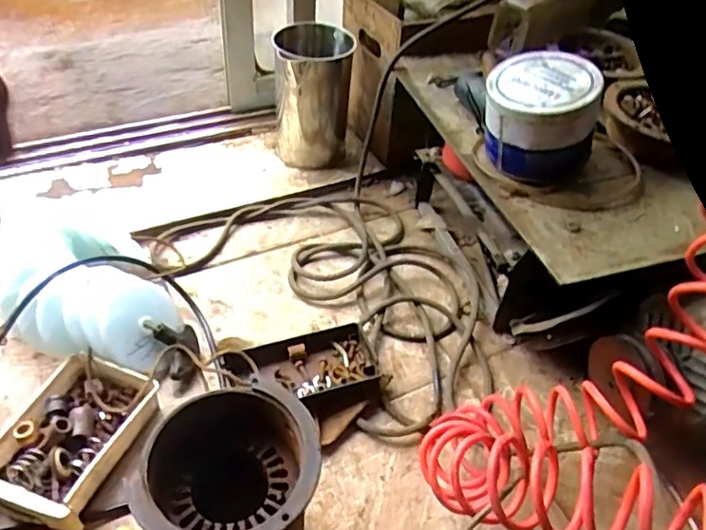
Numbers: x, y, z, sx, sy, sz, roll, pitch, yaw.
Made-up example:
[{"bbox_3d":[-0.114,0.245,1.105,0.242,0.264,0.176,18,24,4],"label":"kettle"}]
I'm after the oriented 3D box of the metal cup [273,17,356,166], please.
[{"bbox_3d":[-0.067,-0.276,0.983,0.117,0.206,0.117,3,46,-3],"label":"metal cup"}]

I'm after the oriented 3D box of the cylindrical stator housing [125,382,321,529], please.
[{"bbox_3d":[-0.104,0.217,0.524,0.133,0.193,0.131,3,46,-3],"label":"cylindrical stator housing"}]

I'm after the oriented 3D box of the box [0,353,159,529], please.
[{"bbox_3d":[-0.304,0.182,0.628,0.124,0.047,0.176,16,46,9],"label":"box"}]

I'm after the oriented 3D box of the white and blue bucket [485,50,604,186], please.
[{"bbox_3d":[0.217,-0.175,0.682,0.125,0.105,0.115,3,46,-3],"label":"white and blue bucket"}]

